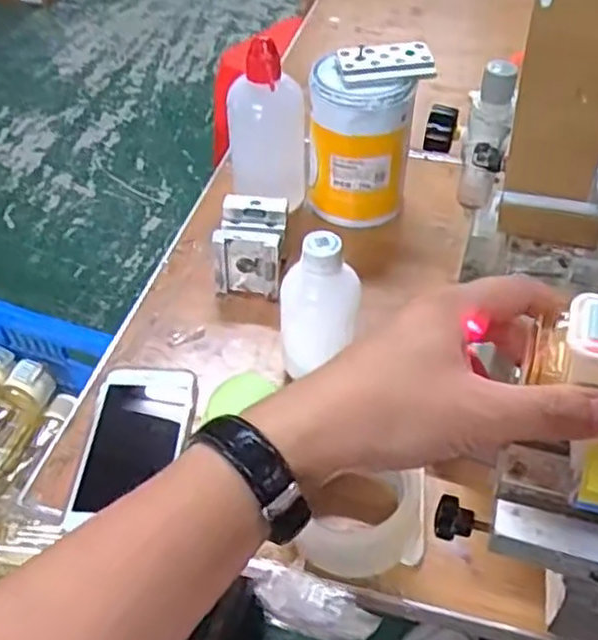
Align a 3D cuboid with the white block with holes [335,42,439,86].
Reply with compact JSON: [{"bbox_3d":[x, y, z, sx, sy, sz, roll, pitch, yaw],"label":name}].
[{"bbox_3d":[0.086,-0.254,0.708,0.092,0.015,0.048,-3,46,-1],"label":"white block with holes"}]

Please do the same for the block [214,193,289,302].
[{"bbox_3d":[-0.046,-0.073,0.712,0.065,0.063,0.080,3,47,4],"label":"block"}]

